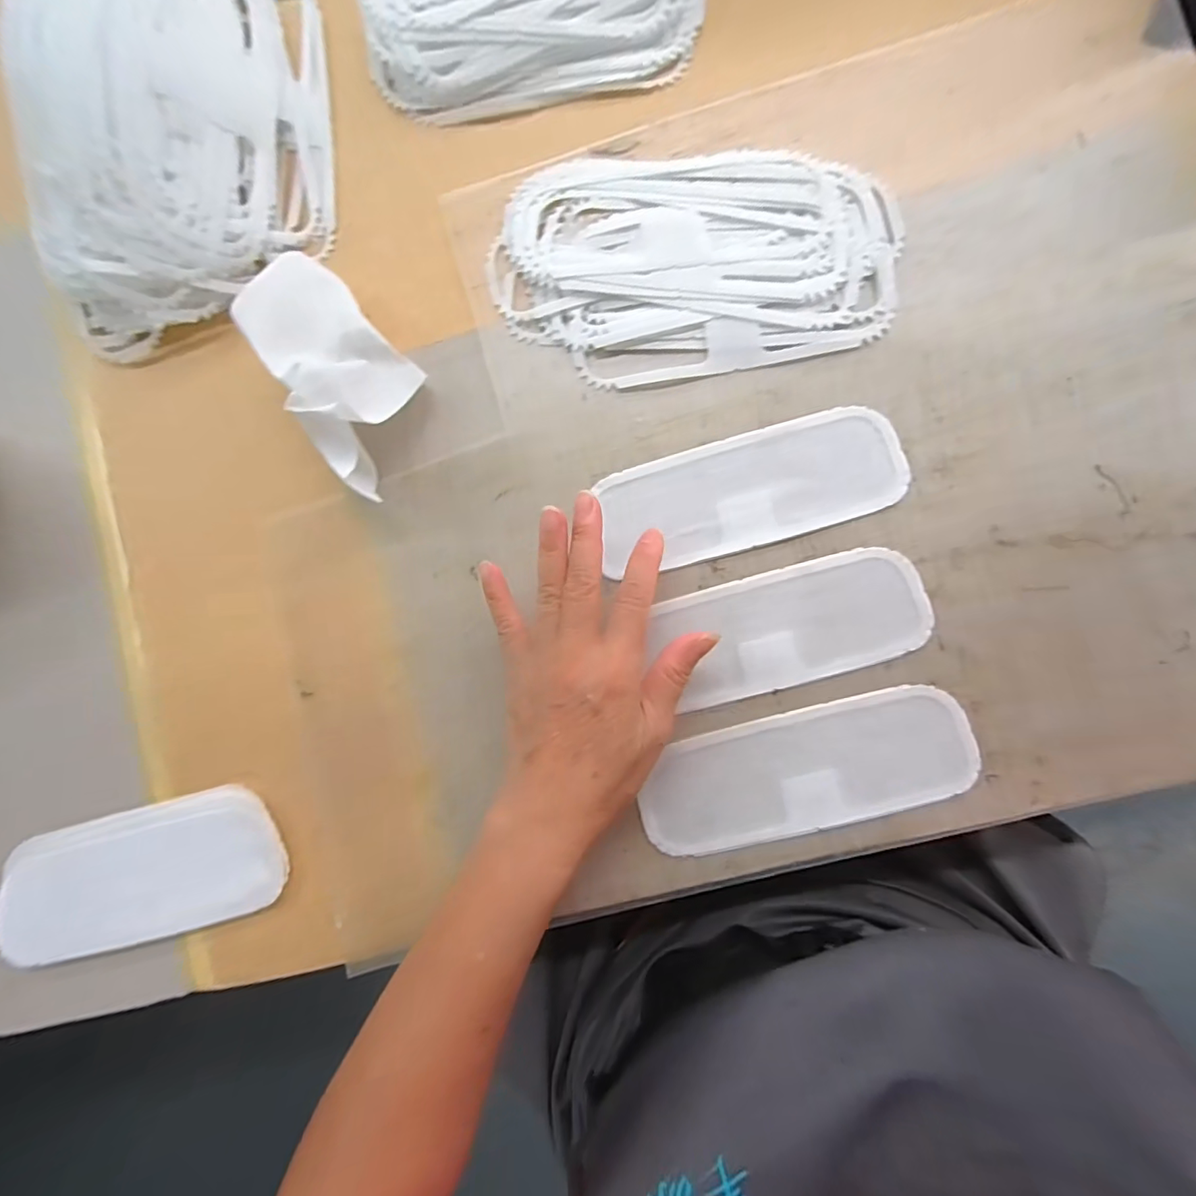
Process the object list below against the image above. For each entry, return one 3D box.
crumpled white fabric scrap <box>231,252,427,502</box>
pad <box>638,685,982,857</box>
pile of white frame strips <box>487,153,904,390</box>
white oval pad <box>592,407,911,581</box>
[{"bbox_3d":[-0.154,-0.135,0.309,0.072,0.052,0.143,-38,86,3],"label":"crumpled white fabric scrap"},{"bbox_3d":[0.119,0.102,0.299,0.187,0.006,0.067,-15,87,4],"label":"pad"},{"bbox_3d":[0.056,-0.202,0.313,0.237,0.012,0.132,-1,88,5],"label":"pile of white frame strips"},{"bbox_3d":[0.090,-0.065,0.310,0.180,0.005,0.068,-13,87,5],"label":"white oval pad"}]

